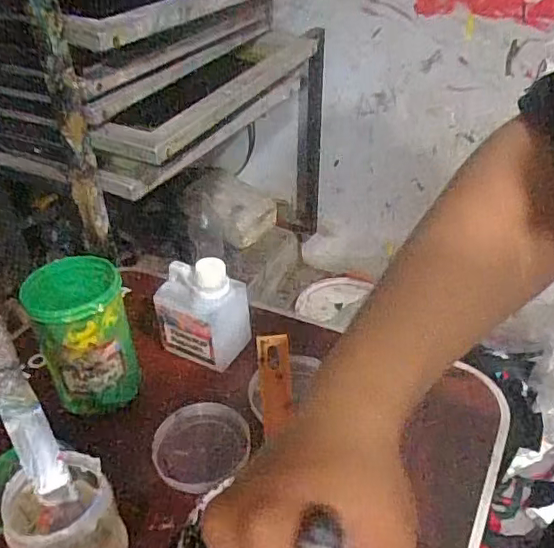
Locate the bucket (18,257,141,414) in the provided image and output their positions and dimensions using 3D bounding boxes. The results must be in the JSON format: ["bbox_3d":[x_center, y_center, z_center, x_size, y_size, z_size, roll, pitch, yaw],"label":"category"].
[{"bbox_3d":[-0.203,0.065,0.606,0.096,0.138,0.099,-22,44,-25],"label":"bucket"}]

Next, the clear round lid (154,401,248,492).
[{"bbox_3d":[-0.078,0.176,0.587,0.096,0.023,0.081,-7,39,-9],"label":"clear round lid"}]

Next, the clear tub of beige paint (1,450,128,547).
[{"bbox_3d":[-0.172,0.210,0.469,0.078,0.081,0.083,0,39,0],"label":"clear tub of beige paint"}]

